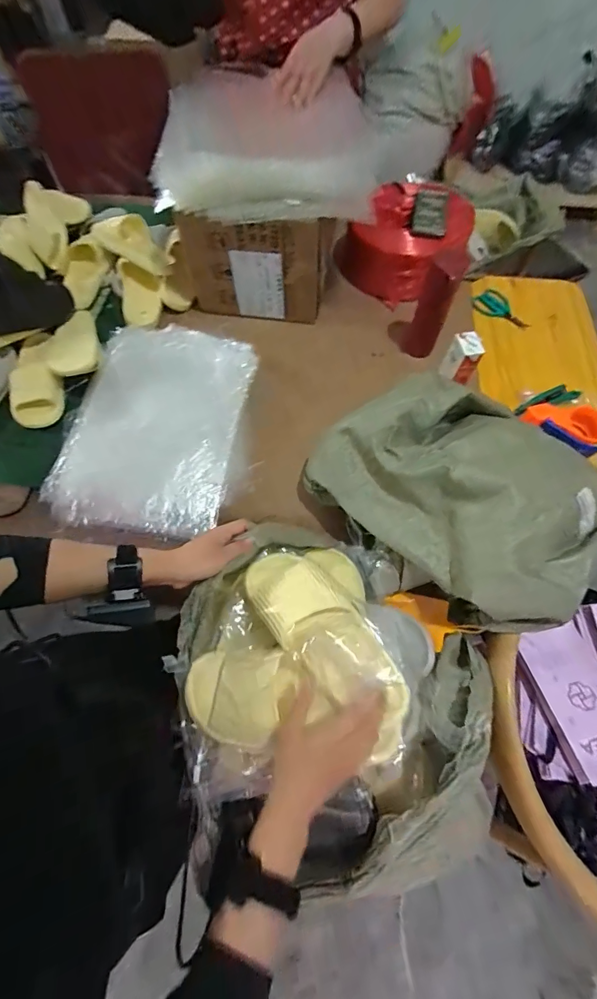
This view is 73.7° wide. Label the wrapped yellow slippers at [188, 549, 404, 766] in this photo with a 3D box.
[{"bbox_3d":[-0.008,0.179,0.500,0.248,0.114,0.237,0,67,0],"label":"wrapped yellow slippers"}]

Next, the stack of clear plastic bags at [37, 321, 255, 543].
[{"bbox_3d":[-0.281,-0.148,0.781,0.327,0.027,0.435,10,74,6],"label":"stack of clear plastic bags"}]

